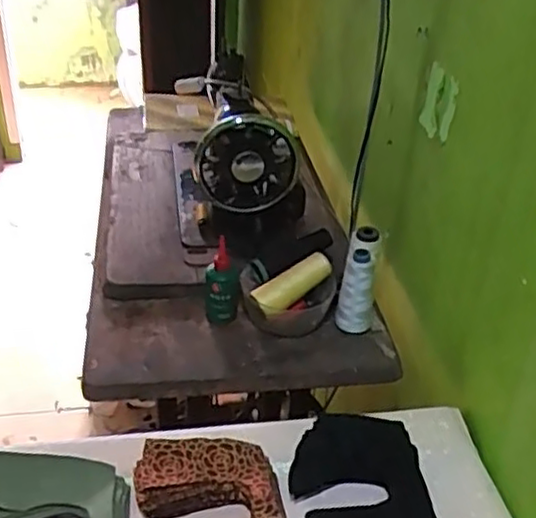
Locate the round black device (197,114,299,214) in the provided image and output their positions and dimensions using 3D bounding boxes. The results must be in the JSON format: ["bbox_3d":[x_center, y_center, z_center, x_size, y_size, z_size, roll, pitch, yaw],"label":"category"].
[{"bbox_3d":[-0.028,-0.131,0.958,0.134,0.128,0.031,-3,34,-9],"label":"round black device"}]

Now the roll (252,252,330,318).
[{"bbox_3d":[0.034,0.031,0.890,0.114,0.031,0.030,-32,45,-20],"label":"roll"}]

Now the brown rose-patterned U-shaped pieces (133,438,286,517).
[{"bbox_3d":[-0.054,0.236,0.645,0.132,0.039,0.168,-7,35,-15],"label":"brown rose-patterned U-shaped pieces"}]

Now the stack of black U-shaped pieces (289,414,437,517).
[{"bbox_3d":[0.089,0.223,0.672,0.130,0.035,0.159,1,34,-3],"label":"stack of black U-shaped pieces"}]

